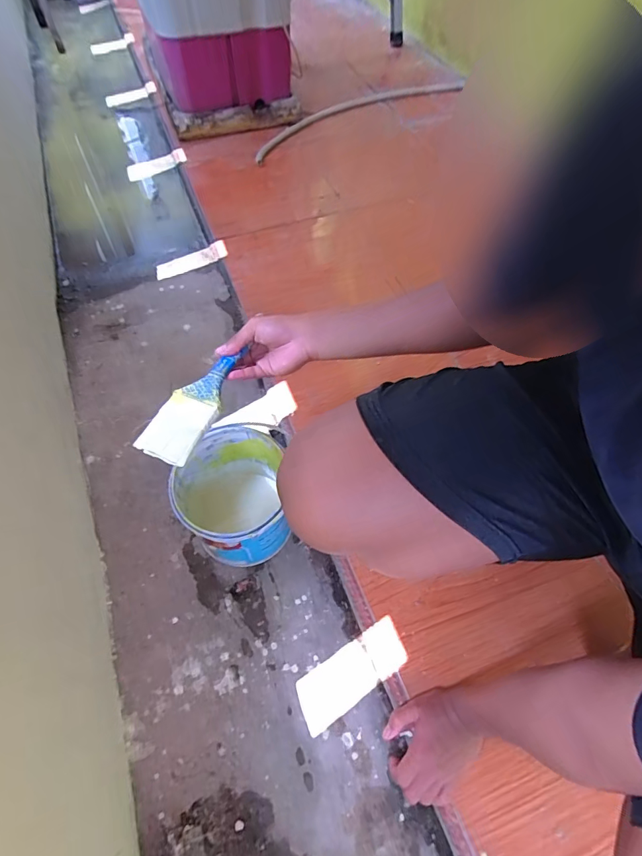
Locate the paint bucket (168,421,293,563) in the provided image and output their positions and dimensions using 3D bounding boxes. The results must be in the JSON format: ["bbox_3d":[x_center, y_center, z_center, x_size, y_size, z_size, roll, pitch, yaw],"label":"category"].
[{"bbox_3d":[-0.145,0.121,0.714,0.177,0.191,0.185,2,60,-3],"label":"paint bucket"}]

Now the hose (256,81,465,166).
[{"bbox_3d":[0.121,-1.155,1.550,0.937,0.044,0.199,-33,68,-20],"label":"hose"}]

